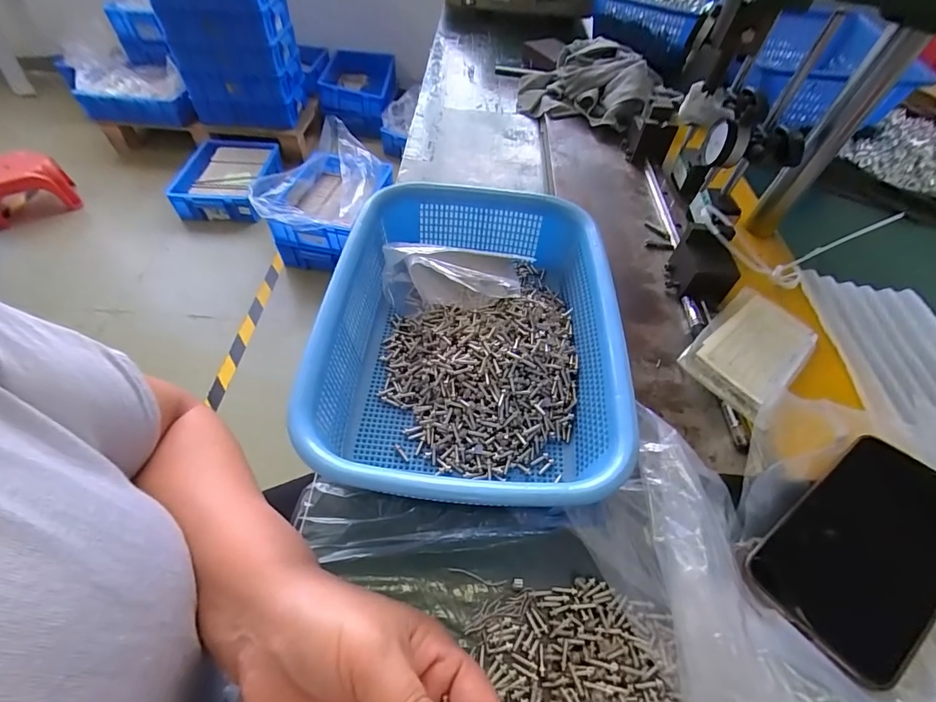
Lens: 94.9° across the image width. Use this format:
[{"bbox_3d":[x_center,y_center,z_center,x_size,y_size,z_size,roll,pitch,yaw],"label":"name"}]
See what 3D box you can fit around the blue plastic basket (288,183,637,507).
[{"bbox_3d":[0.002,-0.016,0.336,0.195,0.070,0.283,4,52,0],"label":"blue plastic basket"}]

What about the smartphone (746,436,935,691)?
[{"bbox_3d":[0.248,0.116,0.264,0.159,0.017,0.074,-29,60,-24],"label":"smartphone"}]

